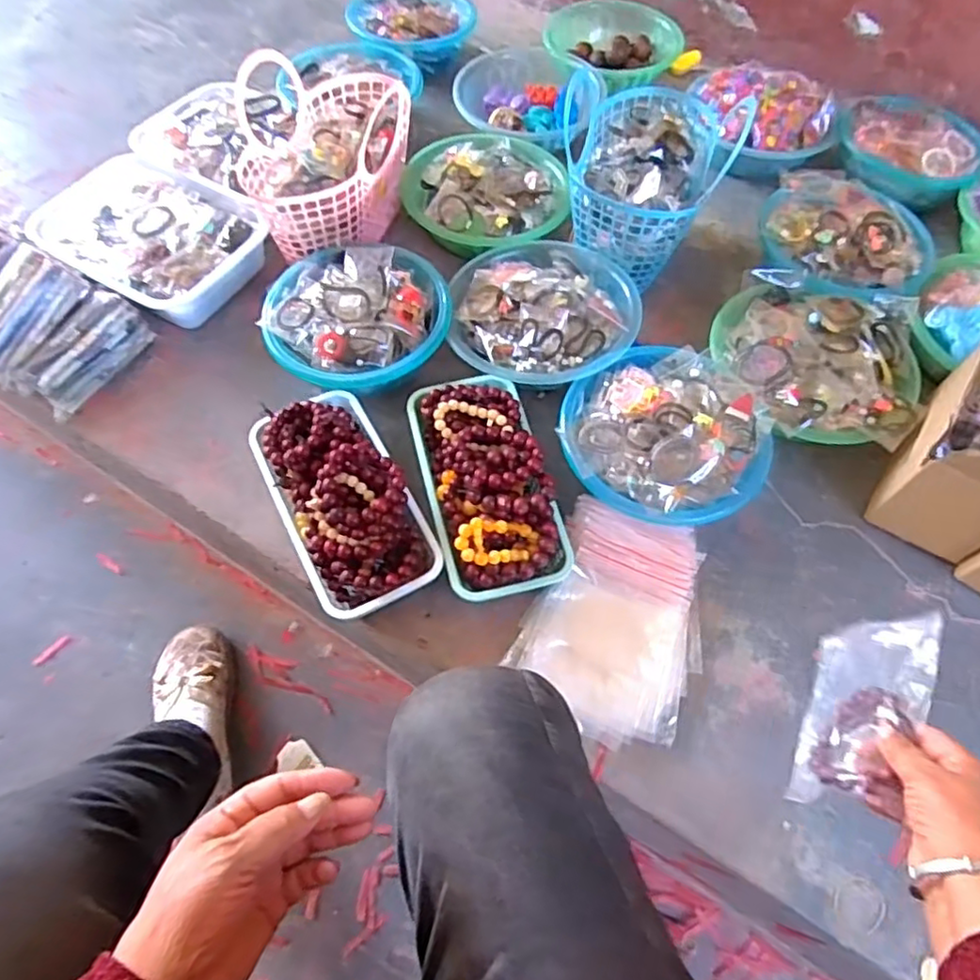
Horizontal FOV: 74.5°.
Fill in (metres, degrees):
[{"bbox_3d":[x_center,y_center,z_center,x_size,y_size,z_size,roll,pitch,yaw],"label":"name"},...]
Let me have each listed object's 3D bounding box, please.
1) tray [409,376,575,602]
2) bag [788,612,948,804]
[{"bbox_3d":[-0.003,-0.019,0.686,0.128,0.067,0.254,-12,62,-9],"label":"tray"},{"bbox_3d":[0.299,0.172,0.521,0.024,0.114,0.159,38,57,-2],"label":"bag"}]

